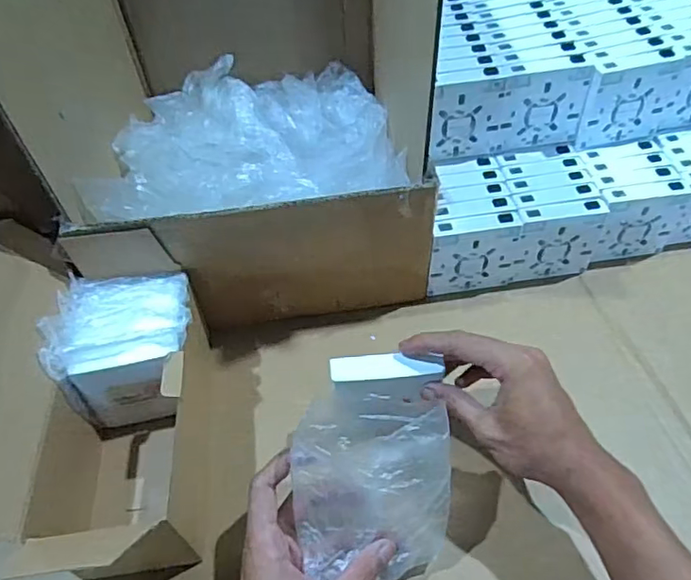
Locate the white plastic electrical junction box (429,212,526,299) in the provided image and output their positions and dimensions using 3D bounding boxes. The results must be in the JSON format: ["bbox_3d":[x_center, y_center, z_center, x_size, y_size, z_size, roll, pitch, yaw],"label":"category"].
[{"bbox_3d":[0.124,-0.035,0.551,0.085,0.083,0.022,-10,51,-5],"label":"white plastic electrical junction box"}]

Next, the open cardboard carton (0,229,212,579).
[{"bbox_3d":[-0.191,0.081,0.415,0.147,0.158,0.235,-6,51,-2],"label":"open cardboard carton"}]

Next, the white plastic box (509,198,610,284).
[{"bbox_3d":[0.212,-0.048,0.561,0.088,0.087,0.024,-8,51,-4],"label":"white plastic box"}]

